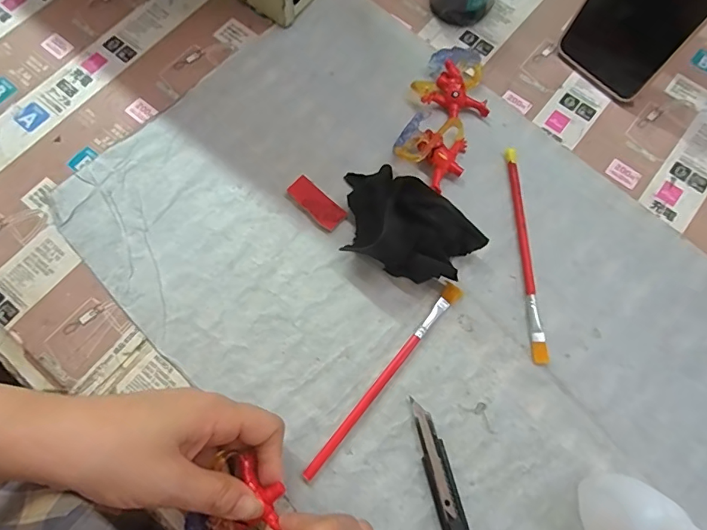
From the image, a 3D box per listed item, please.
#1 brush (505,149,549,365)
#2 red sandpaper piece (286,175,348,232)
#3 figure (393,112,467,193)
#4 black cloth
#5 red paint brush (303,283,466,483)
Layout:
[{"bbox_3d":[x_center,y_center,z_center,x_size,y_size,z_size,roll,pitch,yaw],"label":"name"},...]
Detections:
[{"bbox_3d":[0.118,-0.010,0.325,0.009,0.004,0.154,-1,72,-1],"label":"brush"},{"bbox_3d":[-0.026,-0.043,0.332,0.043,0.004,0.018,41,87,9],"label":"red sandpaper piece"},{"bbox_3d":[0.062,-0.087,0.337,0.046,0.026,0.054,38,76,11],"label":"figure"},{"bbox_3d":[0.034,-0.027,0.313,0.102,0.035,0.067,25,74,7],"label":"black cloth"},{"bbox_3d":[0.019,0.070,0.297,0.011,0.005,0.149,40,76,11],"label":"red paint brush"}]

